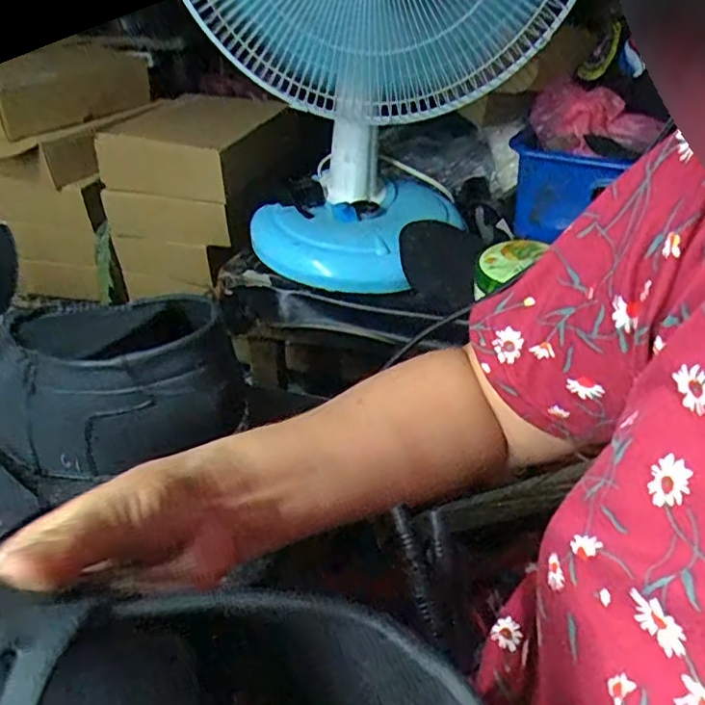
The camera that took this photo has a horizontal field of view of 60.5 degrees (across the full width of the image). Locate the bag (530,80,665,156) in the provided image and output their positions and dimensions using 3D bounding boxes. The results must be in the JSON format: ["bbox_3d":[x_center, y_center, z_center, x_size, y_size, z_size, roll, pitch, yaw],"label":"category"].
[{"bbox_3d":[0.293,-0.288,0.729,0.146,0.057,0.093,-12,39,-14],"label":"bag"}]

